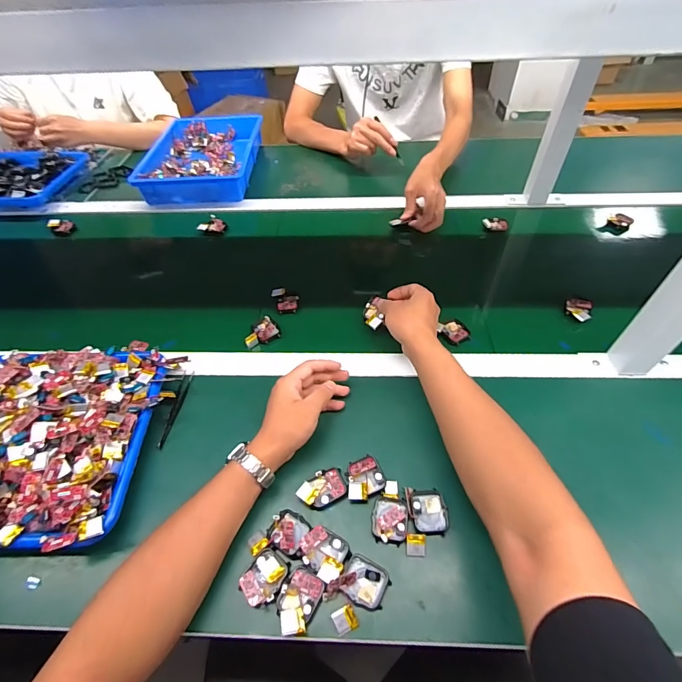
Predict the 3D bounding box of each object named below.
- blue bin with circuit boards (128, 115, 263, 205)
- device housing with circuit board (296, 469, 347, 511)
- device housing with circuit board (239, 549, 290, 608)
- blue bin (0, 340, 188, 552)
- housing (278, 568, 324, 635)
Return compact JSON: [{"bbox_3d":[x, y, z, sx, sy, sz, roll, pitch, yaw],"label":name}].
[{"bbox_3d":[-0.329,-0.460,0.947,0.235,0.060,0.361,1,51,3],"label":"blue bin with circuit boards"},{"bbox_3d":[-0.021,0.170,0.441,0.053,0.013,0.038,-30,56,-20],"label":"device housing with circuit board"},{"bbox_3d":[-0.077,0.240,0.390,0.038,0.007,0.047,30,58,24],"label":"device housing with circuit board"},{"bbox_3d":[-0.400,0.109,0.460,0.332,0.060,0.252,-3,51,0],"label":"blue bin"},{"bbox_3d":[-0.042,0.254,0.374,0.037,0.011,0.053,20,55,18],"label":"housing"}]

